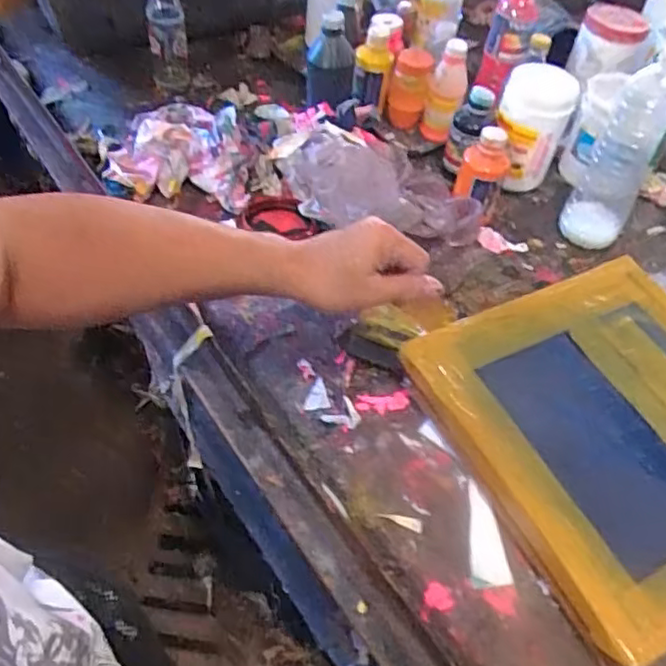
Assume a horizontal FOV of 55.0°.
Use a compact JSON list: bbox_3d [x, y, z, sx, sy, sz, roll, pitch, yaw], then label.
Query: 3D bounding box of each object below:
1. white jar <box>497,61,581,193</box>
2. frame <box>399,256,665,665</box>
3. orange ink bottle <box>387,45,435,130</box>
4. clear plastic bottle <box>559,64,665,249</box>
[{"bbox_3d":[0.275,-0.291,0.894,0.097,0.149,0.112,21,51,12],"label":"white jar"},{"bbox_3d":[0.291,0.091,0.630,0.332,0.057,0.339,-18,57,-21],"label":"frame"},{"bbox_3d":[0.114,-0.368,0.967,0.058,0.112,0.042,15,50,8],"label":"orange ink bottle"},{"bbox_3d":[0.363,-0.213,0.802,0.082,0.226,0.065,29,53,18],"label":"clear plastic bottle"}]

